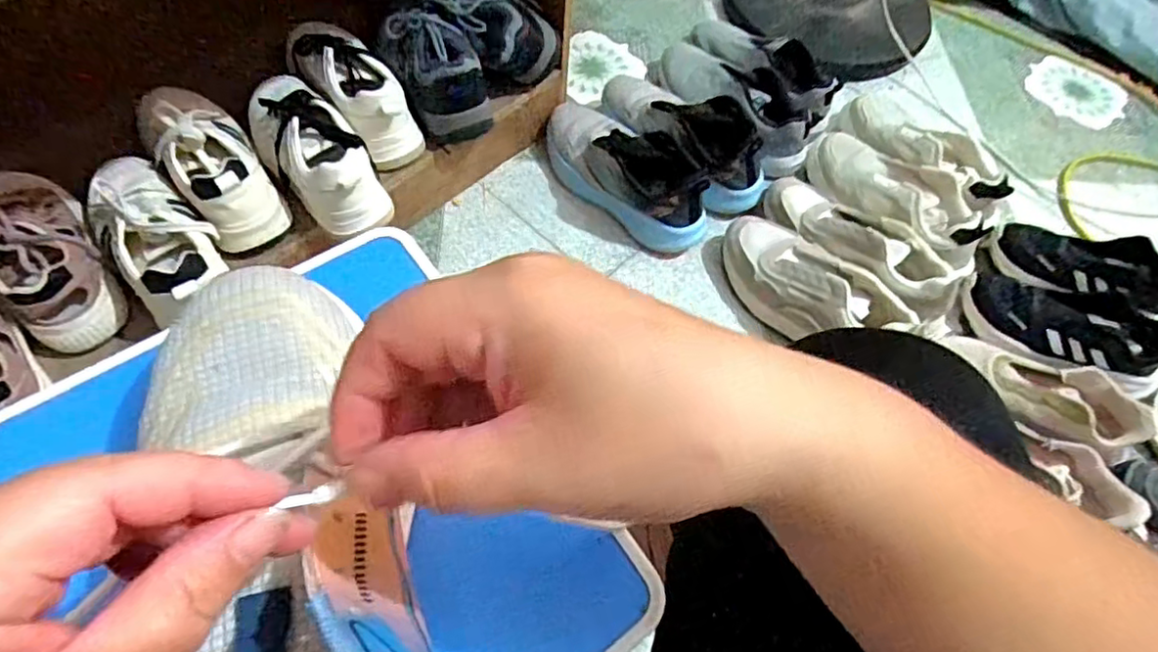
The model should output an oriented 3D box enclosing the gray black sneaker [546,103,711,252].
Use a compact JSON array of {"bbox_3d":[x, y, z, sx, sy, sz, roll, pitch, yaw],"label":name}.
[{"bbox_3d":[0.061,-0.220,0.896,0.103,0.101,0.279,-40,71,-22],"label":"gray black sneaker"}]

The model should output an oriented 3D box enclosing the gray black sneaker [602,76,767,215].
[{"bbox_3d":[0.162,-0.287,0.932,0.124,0.098,0.278,-37,70,-21],"label":"gray black sneaker"}]

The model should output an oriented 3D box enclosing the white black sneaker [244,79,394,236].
[{"bbox_3d":[-0.312,-0.209,0.733,0.089,0.081,0.229,-38,71,-21],"label":"white black sneaker"}]

